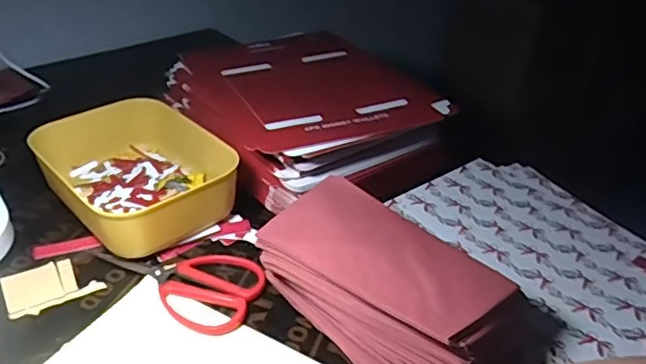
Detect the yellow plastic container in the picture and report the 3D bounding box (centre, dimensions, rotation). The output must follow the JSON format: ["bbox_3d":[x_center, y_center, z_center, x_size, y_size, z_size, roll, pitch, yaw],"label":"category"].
[{"bbox_3d":[-0.179,-0.014,0.566,0.132,0.059,0.187,-23,43,-33],"label":"yellow plastic container"}]

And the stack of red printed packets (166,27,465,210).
[{"bbox_3d":[-0.024,-0.086,0.661,0.217,0.070,0.259,-20,41,-27],"label":"stack of red printed packets"}]

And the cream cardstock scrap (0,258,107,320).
[{"bbox_3d":[-0.223,0.082,0.477,0.068,0.004,0.053,-23,42,-31],"label":"cream cardstock scrap"}]

